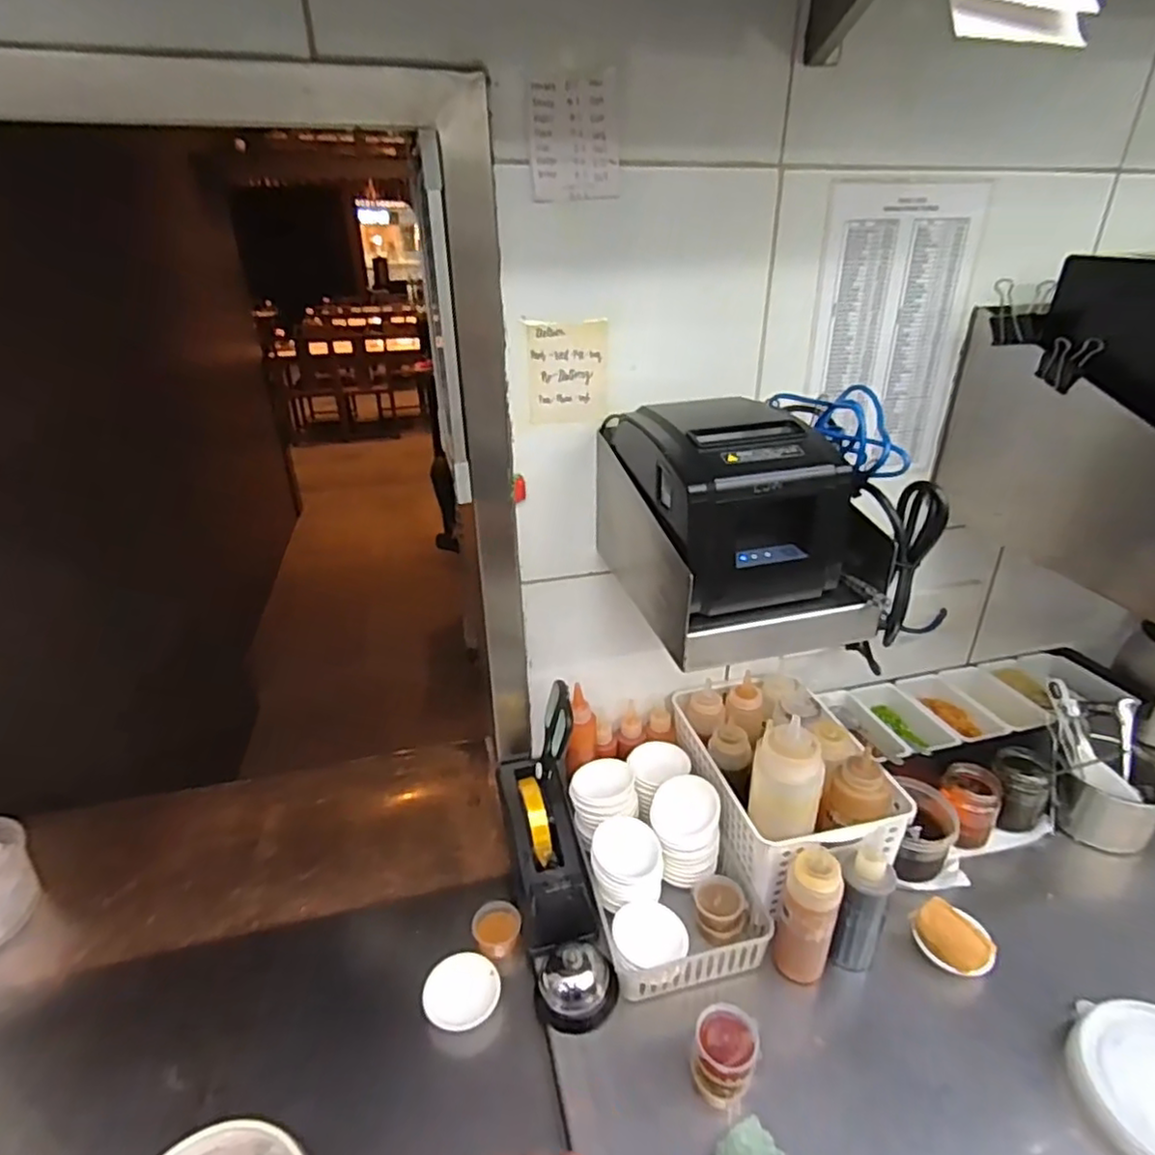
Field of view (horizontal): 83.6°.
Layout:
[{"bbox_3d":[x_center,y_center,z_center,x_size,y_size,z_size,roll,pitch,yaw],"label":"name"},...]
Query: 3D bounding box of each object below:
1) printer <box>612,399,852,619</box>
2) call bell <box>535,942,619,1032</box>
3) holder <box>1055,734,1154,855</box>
[{"bbox_3d":[0.125,-0.076,0.567,0.135,0.138,0.171,-11,29,-18],"label":"printer"},{"bbox_3d":[-0.001,0.406,0.636,0.072,0.042,0.065,-16,31,-25],"label":"call bell"},{"bbox_3d":[0.666,0.269,0.816,0.114,0.106,0.109,13,31,26],"label":"holder"}]

